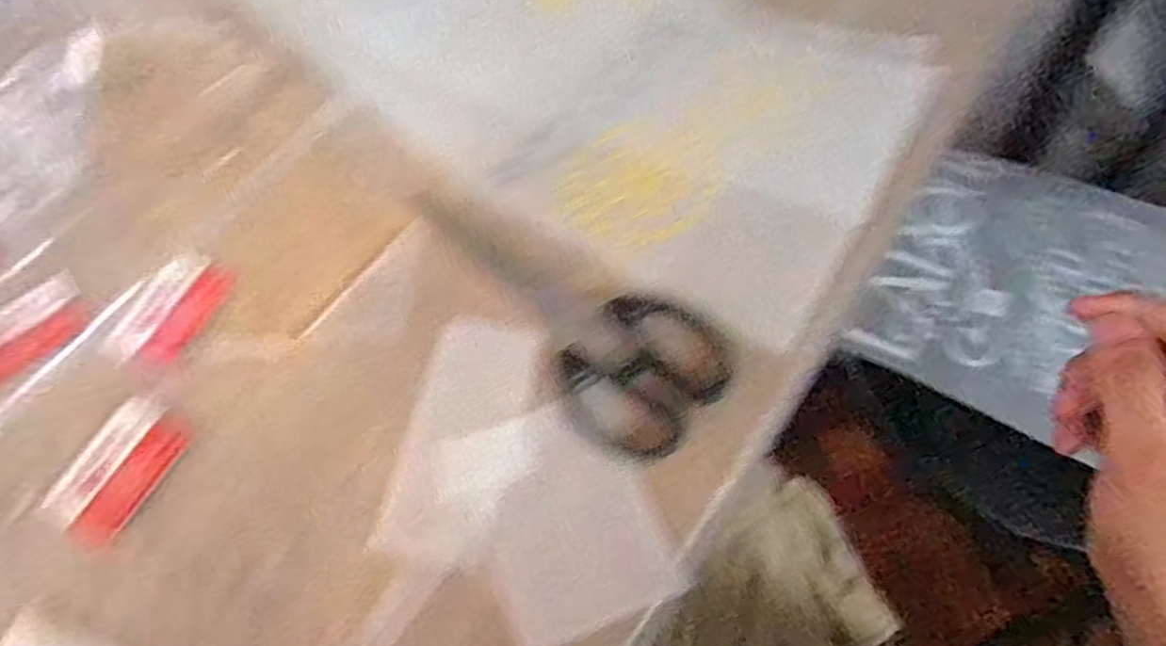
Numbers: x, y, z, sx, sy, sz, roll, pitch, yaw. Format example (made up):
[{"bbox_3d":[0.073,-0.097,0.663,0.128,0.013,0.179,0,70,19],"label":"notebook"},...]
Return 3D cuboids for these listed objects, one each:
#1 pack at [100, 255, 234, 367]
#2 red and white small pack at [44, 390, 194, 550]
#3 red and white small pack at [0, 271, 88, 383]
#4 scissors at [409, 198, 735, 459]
[{"bbox_3d":[-0.196,-0.007,0.341,0.040,0.004,0.060,21,65,13],"label":"pack"},{"bbox_3d":[-0.199,0.061,0.307,0.038,0.004,0.060,24,66,14],"label":"red and white small pack"},{"bbox_3d":[-0.269,0.003,0.344,0.058,0.004,0.040,-35,66,-15],"label":"red and white small pack"},{"bbox_3d":[-0.013,-0.011,0.328,0.168,0.008,0.067,40,71,20],"label":"scissors"}]

